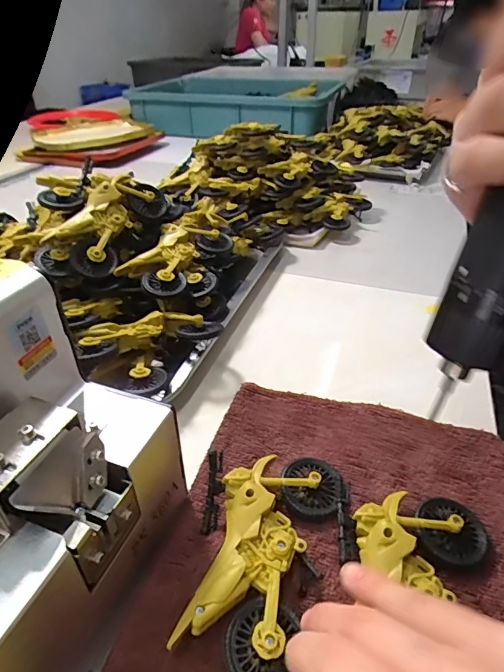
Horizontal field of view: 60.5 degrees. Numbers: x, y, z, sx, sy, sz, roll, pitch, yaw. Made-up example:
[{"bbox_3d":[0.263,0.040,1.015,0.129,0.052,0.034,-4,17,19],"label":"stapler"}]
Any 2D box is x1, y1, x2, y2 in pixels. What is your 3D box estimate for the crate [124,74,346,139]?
[{"bbox_3d":[-0.029,-0.587,1.108,0.484,0.112,0.377,12,36,15],"label":"crate"}]

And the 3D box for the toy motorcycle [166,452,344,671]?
[{"bbox_3d":[0.005,0.106,0.223,0.070,0.031,0.114,9,36,11],"label":"toy motorcycle"}]

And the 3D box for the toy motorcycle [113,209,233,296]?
[{"bbox_3d":[-0.067,-0.077,0.401,0.057,0.033,0.115,17,38,22],"label":"toy motorcycle"}]

